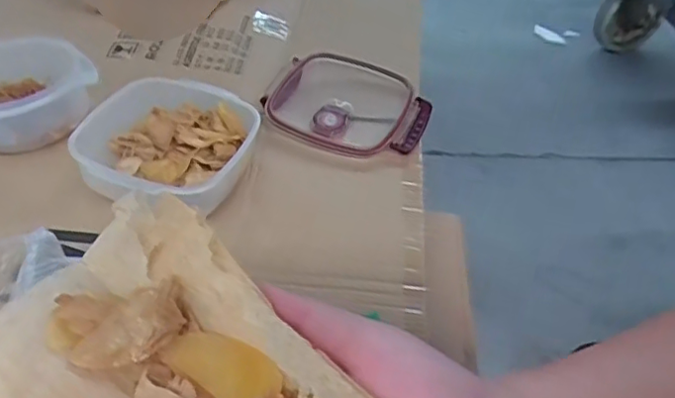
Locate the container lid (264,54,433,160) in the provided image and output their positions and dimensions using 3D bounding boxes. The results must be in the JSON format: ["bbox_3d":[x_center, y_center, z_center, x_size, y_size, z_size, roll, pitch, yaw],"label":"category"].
[{"bbox_3d":[0.012,-0.106,0.693,0.182,0.034,0.149,15,46,10],"label":"container lid"}]

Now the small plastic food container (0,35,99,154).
[{"bbox_3d":[-0.337,-0.113,0.633,0.144,0.077,0.115,-25,52,-27],"label":"small plastic food container"}]

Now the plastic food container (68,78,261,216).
[{"bbox_3d":[-0.167,-0.053,0.582,0.148,0.050,0.146,13,46,8],"label":"plastic food container"}]

